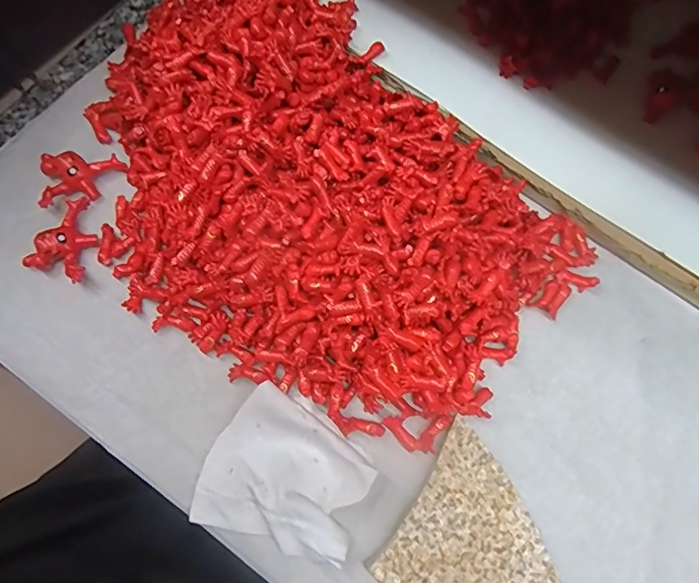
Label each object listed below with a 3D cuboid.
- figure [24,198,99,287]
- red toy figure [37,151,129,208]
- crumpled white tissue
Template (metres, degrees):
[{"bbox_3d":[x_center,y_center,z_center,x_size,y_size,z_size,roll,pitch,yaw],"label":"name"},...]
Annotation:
[{"bbox_3d":[-0.154,-0.031,0.278,0.031,0.012,0.046,19,73,2],"label":"figure"},{"bbox_3d":[-0.153,-0.066,0.287,0.044,0.011,0.029,-10,74,-6],"label":"red toy figure"},{"bbox_3d":[-0.031,0.090,0.247,0.078,0.015,0.070,23,73,3],"label":"crumpled white tissue"}]

